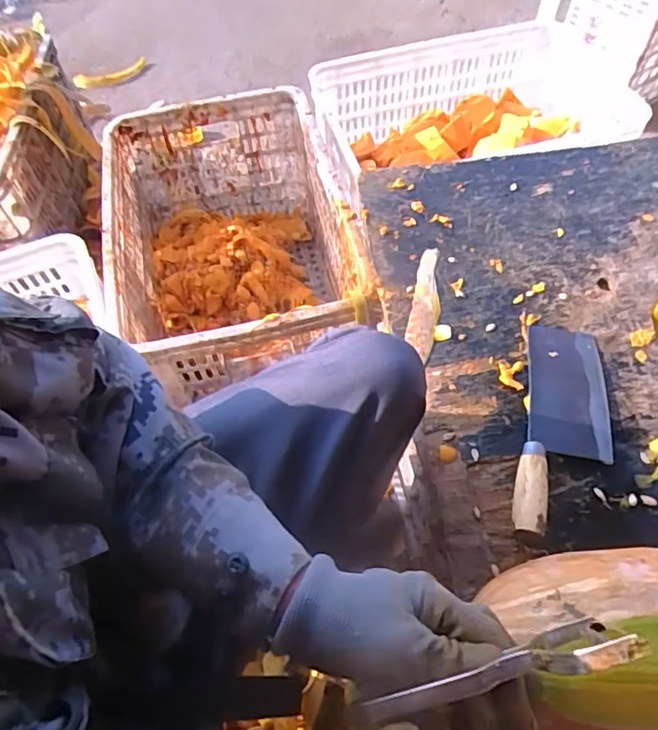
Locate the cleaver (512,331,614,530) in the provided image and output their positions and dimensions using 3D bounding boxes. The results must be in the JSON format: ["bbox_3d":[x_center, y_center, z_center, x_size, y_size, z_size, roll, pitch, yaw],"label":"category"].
[{"bbox_3d":[0.249,0.060,0.569,0.089,0.021,0.257,13,58,10],"label":"cleaver"}]

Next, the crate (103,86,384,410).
[{"bbox_3d":[-0.154,-0.188,0.910,0.358,0.259,0.514,-10,58,-2],"label":"crate"}]

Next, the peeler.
[{"bbox_3d":[0.081,0.154,0.271,0.143,0.030,0.020,-28,55,18],"label":"peeler"}]

